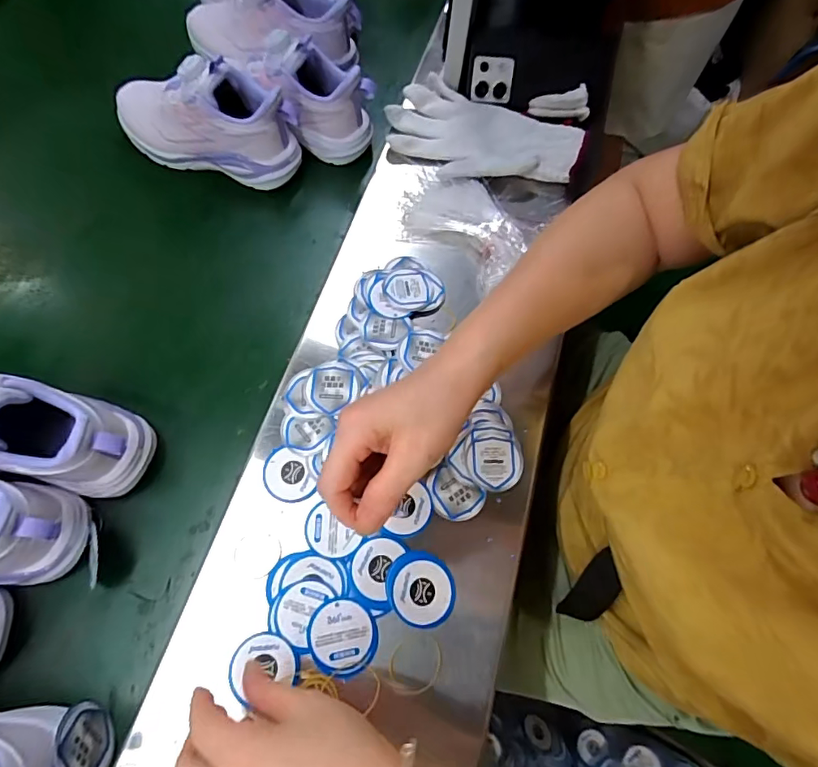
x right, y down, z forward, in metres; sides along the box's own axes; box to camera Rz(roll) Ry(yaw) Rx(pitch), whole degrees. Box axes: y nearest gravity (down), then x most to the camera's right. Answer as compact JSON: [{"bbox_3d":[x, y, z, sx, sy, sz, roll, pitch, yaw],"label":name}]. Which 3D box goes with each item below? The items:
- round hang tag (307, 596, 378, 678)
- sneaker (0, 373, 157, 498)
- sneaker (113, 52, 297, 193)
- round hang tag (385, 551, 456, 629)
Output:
[{"bbox_3d":[-0.049,0.187,0.363,0.050,0.004,0.051,2,71,-6],"label":"round hang tag"},{"bbox_3d":[-0.317,0.032,0.385,0.210,0.122,0.081,11,69,-1],"label":"sneaker"},{"bbox_3d":[-0.219,-0.282,0.528,0.209,0.118,0.077,17,69,1],"label":"sneaker"},{"bbox_3d":[0.009,0.156,0.374,0.051,0.004,0.052,0,68,0],"label":"round hang tag"}]

